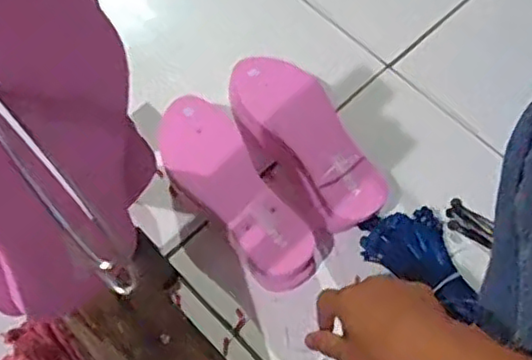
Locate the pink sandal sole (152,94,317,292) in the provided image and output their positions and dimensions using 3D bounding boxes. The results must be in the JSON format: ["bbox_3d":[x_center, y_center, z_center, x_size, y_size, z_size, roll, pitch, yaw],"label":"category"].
[{"bbox_3d":[-0.040,0.008,0.745,0.094,0.031,0.262,-32,70,-16],"label":"pink sandal sole"}]

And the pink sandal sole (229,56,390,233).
[{"bbox_3d":[0.044,-0.056,0.776,0.094,0.054,0.254,-31,70,-15],"label":"pink sandal sole"}]

